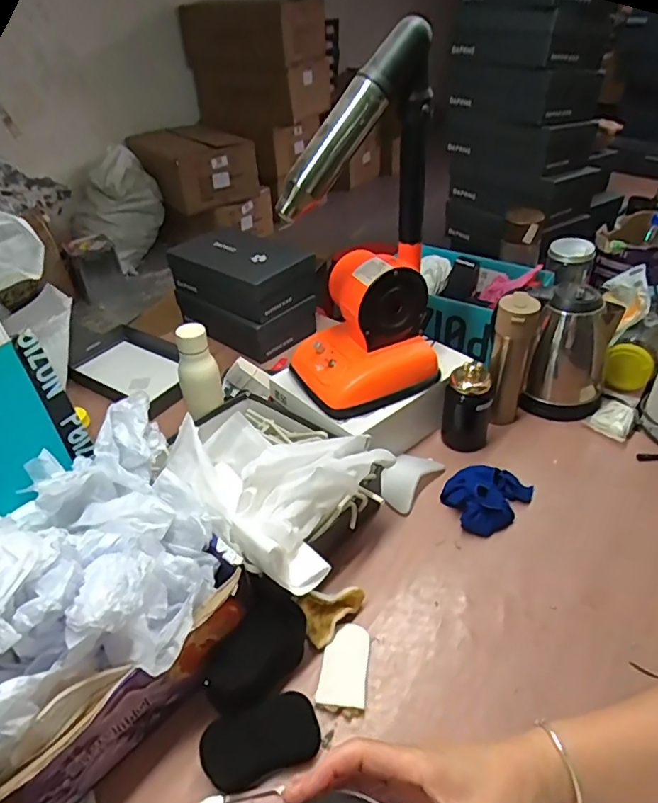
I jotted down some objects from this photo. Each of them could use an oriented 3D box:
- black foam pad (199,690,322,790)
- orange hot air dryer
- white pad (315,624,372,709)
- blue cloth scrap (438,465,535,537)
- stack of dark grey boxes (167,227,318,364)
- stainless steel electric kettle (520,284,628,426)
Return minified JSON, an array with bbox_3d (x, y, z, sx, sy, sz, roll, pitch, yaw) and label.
[{"bbox_3d":[-0.074,0.368,0.599,0.126,0.027,0.064,-14,40,-12],"label":"black foam pad"},{"bbox_3d":[0.042,-0.224,0.784,0.215,0.471,0.161,-19,41,-18],"label":"orange hot air dryer"},{"bbox_3d":[0.019,0.320,0.668,0.055,0.012,0.097,3,39,8],"label":"white pad"},{"bbox_3d":[0.239,0.139,0.847,0.112,0.053,0.133,26,47,32],"label":"blue cloth scrap"},{"bbox_3d":[-0.198,-0.248,1.249,0.302,0.210,0.176,24,46,30],"label":"stack of dark grey boxes"},{"bbox_3d":[0.421,-0.084,0.956,0.125,0.219,0.121,16,43,23],"label":"stainless steel electric kettle"}]

